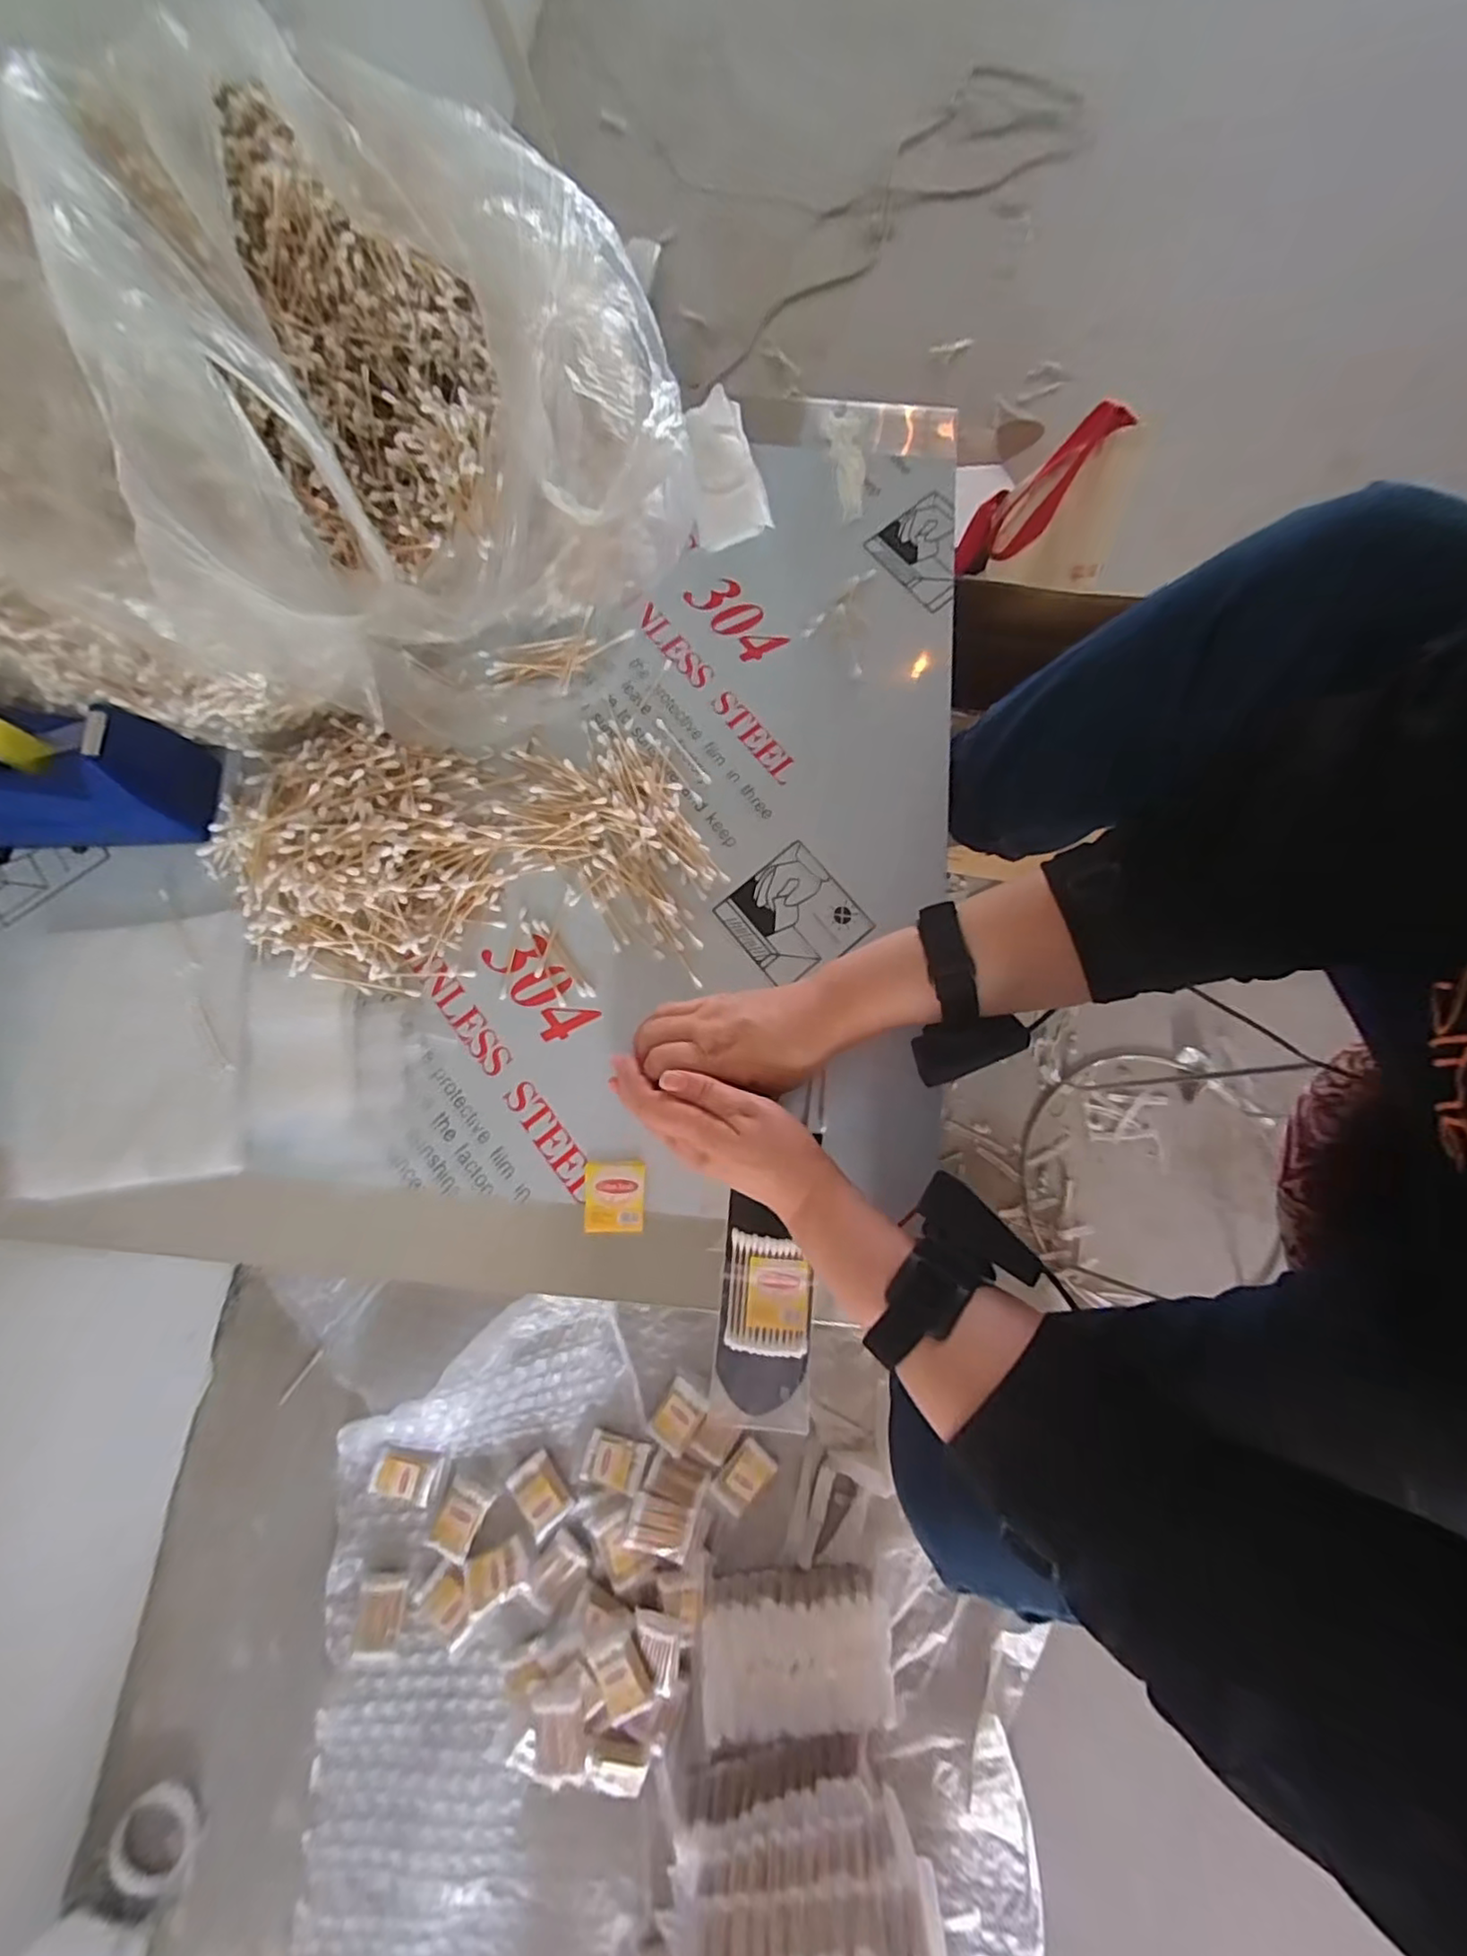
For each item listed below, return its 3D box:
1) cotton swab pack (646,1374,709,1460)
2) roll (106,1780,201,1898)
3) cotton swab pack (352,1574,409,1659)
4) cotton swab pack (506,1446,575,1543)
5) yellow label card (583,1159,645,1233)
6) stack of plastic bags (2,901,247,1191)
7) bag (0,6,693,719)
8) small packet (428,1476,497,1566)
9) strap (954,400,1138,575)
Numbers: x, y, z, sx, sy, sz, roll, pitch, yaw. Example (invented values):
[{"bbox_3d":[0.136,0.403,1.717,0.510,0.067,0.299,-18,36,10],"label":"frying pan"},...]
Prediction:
[{"bbox_3d":[-0.070,0.543,0.819,0.051,0.028,0.074,32,79,7],"label":"cotton swab pack"},{"bbox_3d":[-0.632,0.943,0.725,0.083,0.023,0.102,28,78,6],"label":"roll"},{"bbox_3d":[-0.408,0.741,0.766,0.050,0.015,0.080,2,77,0],"label":"cotton swab pack"},{"bbox_3d":[-0.231,0.620,0.798,0.056,0.015,0.078,-38,79,-8],"label":"cotton swab pack"},{"bbox_3d":[-0.082,0.151,0.459,0.041,0.007,0.046,0,79,-1],"label":"yellow label card"},{"bbox_3d":[-0.439,0.052,0.481,0.167,0.013,0.192,-7,79,-2],"label":"stack of plastic bags"},{"bbox_3d":[-0.250,-0.448,0.486,0.377,0.190,0.426,-28,81,-6],"label":"bag"},{"bbox_3d":[-0.326,0.644,0.787,0.052,0.011,0.072,25,78,6],"label":"small packet"},{"bbox_3d":[0.424,-0.692,0.948,0.265,0.057,0.099,-38,80,30],"label":"strap"}]

